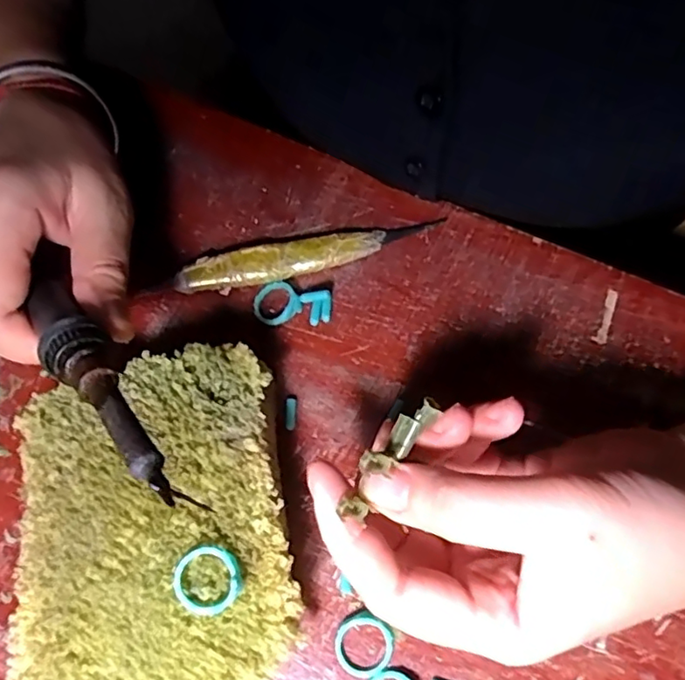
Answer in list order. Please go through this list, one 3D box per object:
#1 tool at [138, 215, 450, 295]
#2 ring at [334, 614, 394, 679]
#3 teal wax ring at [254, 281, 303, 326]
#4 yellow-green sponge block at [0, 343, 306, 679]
[{"bbox_3d":[-0.022,-0.039,0.283,0.140,0.011,0.018,-12,67,-3],"label":"tool"},{"bbox_3d":[0.008,0.116,0.222,0.021,0.006,0.021,-1,67,1],"label":"ring"},{"bbox_3d":[-0.031,-0.017,0.275,0.020,0.009,0.022,-1,67,1],"label":"teal wax ring"},{"bbox_3d":[-0.067,0.074,0.221,0.095,0.041,0.133,-8,67,-2],"label":"yellow-green sponge block"}]

